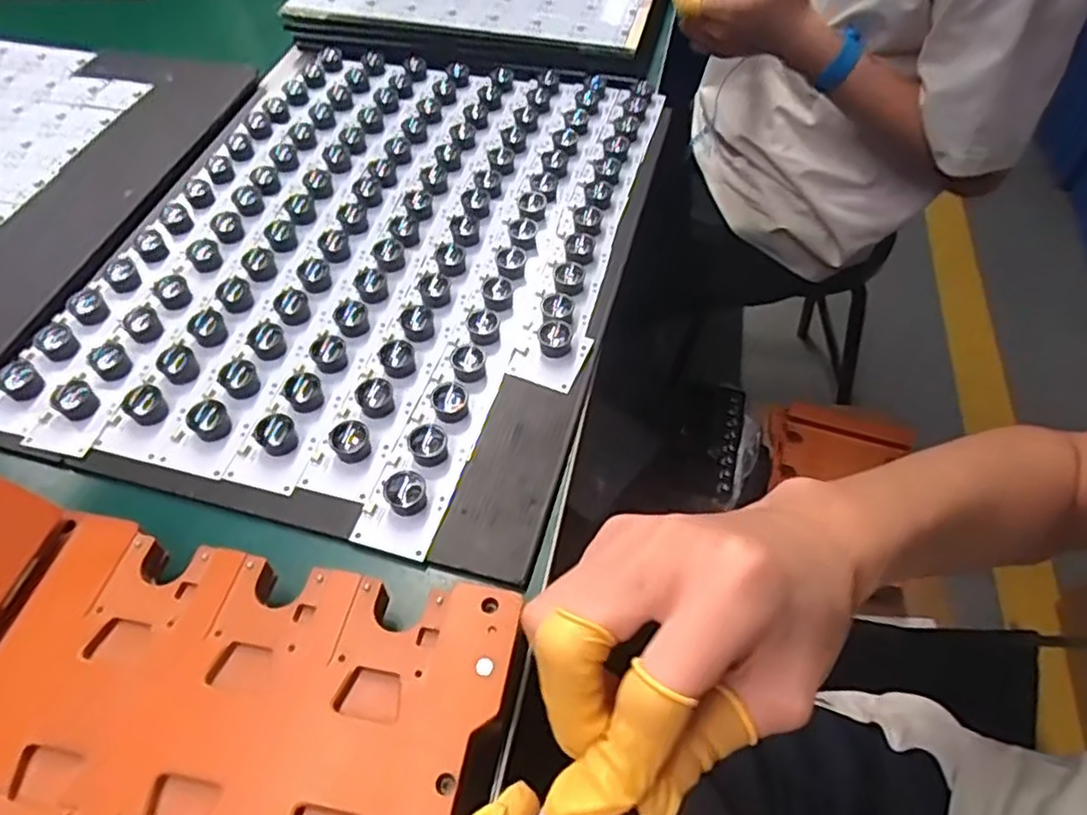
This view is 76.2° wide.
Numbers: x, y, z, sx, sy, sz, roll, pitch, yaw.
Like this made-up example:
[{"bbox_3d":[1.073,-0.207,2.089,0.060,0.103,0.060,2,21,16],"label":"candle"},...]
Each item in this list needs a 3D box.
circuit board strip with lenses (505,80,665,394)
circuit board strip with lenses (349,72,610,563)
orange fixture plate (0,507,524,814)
[{"bbox_3d":[0.040,-0.162,0.553,0.054,0.014,0.367,12,54,9],"label":"circuit board strip with lenses"},{"bbox_3d":[-0.018,-0.113,0.512,0.046,0.015,0.490,13,54,9],"label":"circuit board strip with lenses"},{"bbox_3d":[-0.140,0.146,0.305,0.227,0.032,0.162,9,54,6],"label":"orange fixture plate"}]

